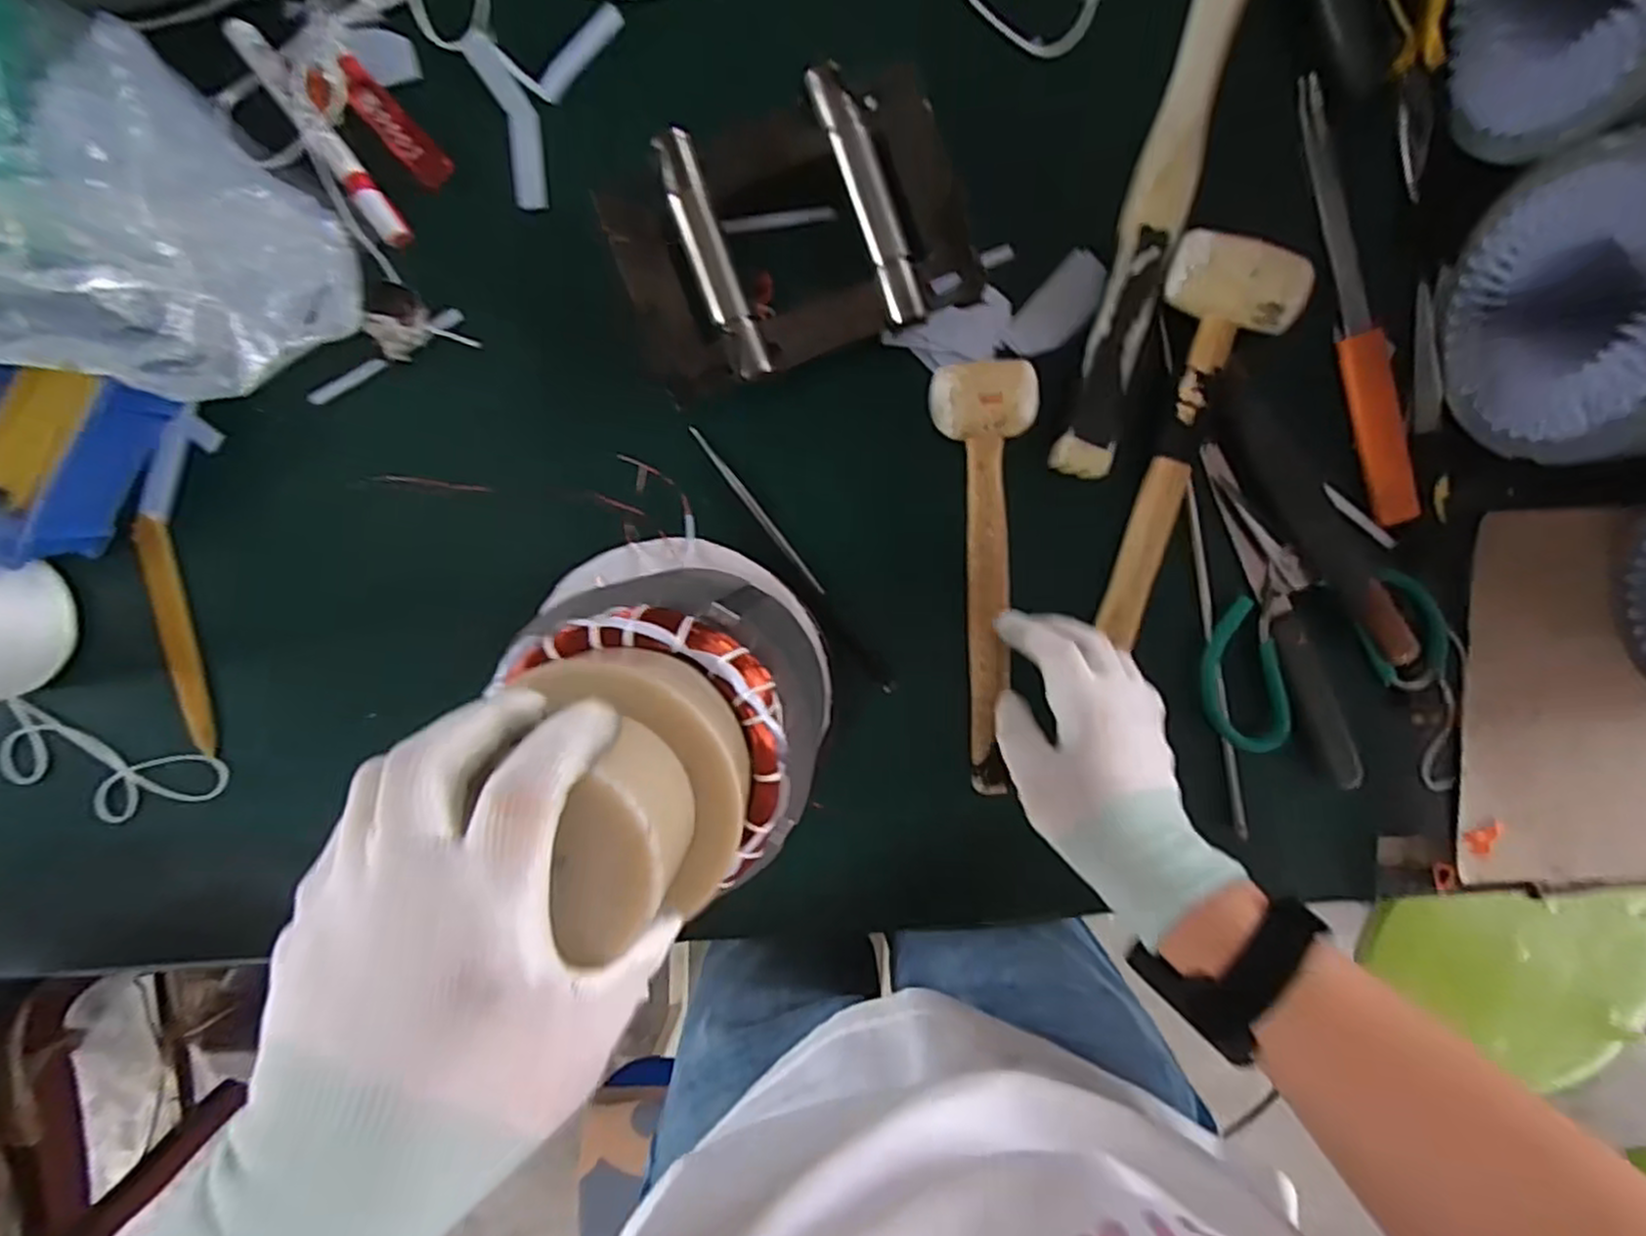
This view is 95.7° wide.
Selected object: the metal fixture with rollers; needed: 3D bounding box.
[{"bbox_3d":[-0.019,-0.218,0.429,0.199,0.045,0.134,-18,98,4],"label":"metal fixture with rollers"}]

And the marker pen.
[{"bbox_3d":[-0.299,-0.287,0.441,0.016,0.010,0.150,-36,96,6],"label":"marker pen"}]

